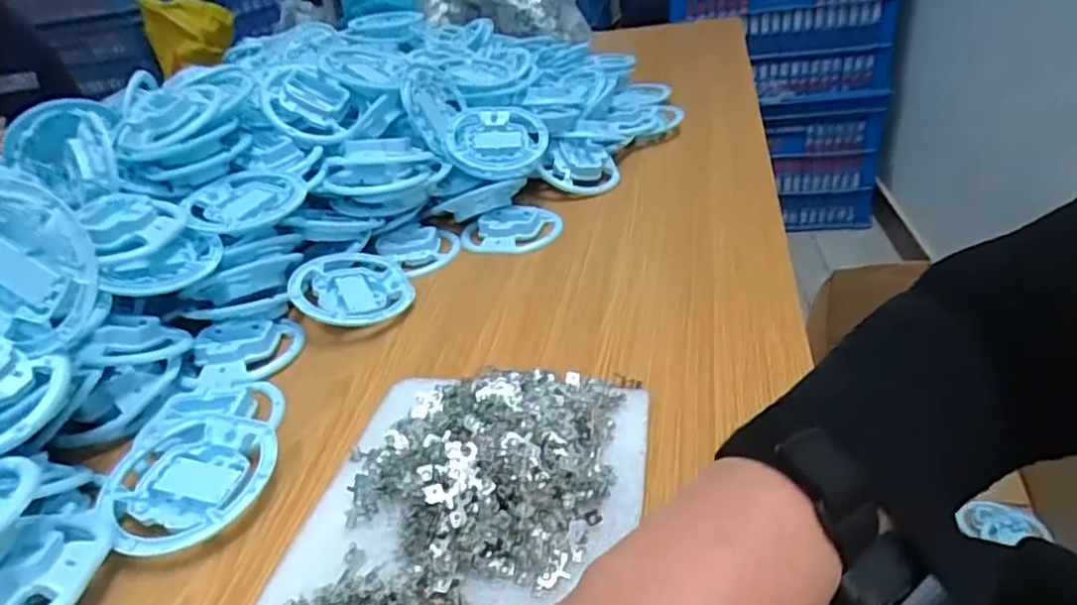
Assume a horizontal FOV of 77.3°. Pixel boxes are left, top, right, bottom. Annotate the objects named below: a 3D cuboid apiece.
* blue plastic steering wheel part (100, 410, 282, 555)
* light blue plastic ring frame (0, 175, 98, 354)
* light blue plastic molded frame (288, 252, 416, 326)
[{"bbox_3d":[-0.223,0.115,0.426,0.111,0.030,0.101,-6,32,4],"label":"blue plastic steering wheel part"},{"bbox_3d":[-0.314,-0.025,0.410,0.098,0.091,0.019,26,8,-2],"label":"light blue plastic ring frame"},{"bbox_3d":[-0.164,-0.010,0.597,0.103,0.021,0.101,-5,36,-24],"label":"light blue plastic molded frame"}]

